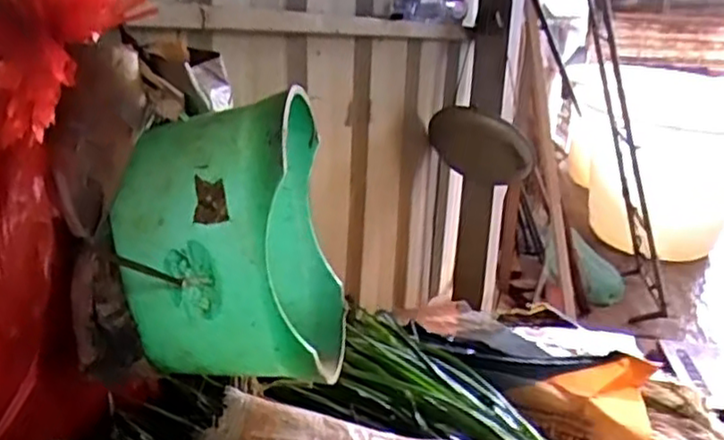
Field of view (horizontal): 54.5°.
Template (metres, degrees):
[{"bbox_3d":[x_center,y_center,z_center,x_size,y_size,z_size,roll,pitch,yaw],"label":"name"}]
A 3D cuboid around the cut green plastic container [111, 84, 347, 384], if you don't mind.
[{"bbox_3d":[-0.121,0.017,0.765,0.205,0.266,0.212,6,14,12],"label":"cut green plastic container"}]

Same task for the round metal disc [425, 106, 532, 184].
[{"bbox_3d":[0.266,-0.165,1.579,0.236,0.207,0.032,23,58,17],"label":"round metal disc"}]

